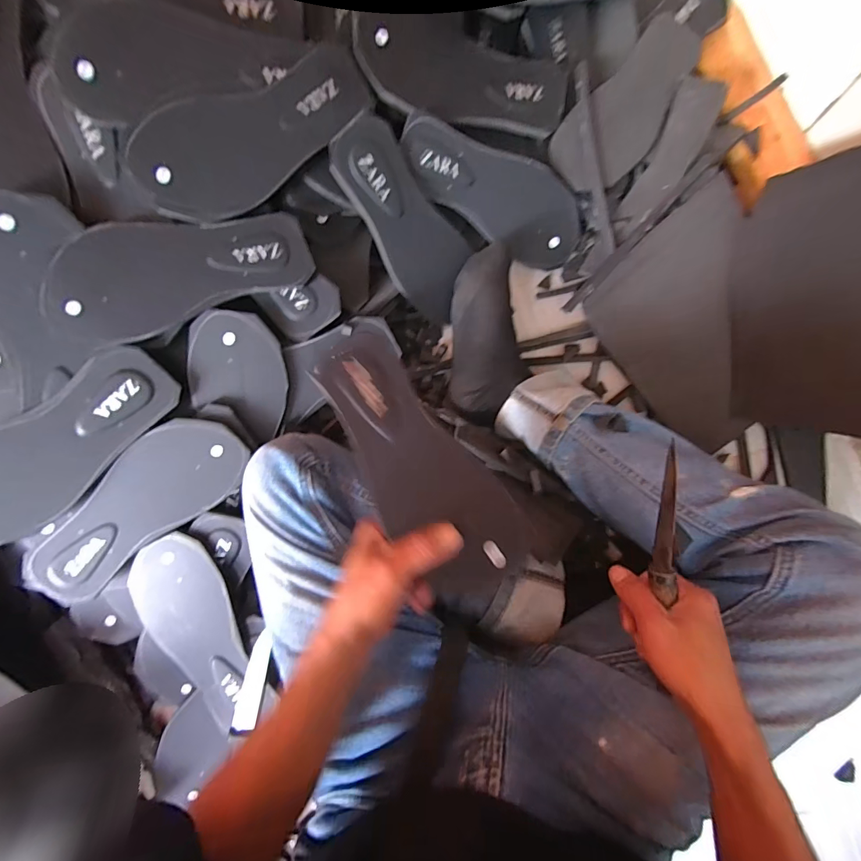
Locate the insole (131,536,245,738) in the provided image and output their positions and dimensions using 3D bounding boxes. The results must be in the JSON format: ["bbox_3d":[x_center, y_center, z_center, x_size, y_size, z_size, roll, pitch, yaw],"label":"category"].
[{"bbox_3d":[-0.274,0.234,0.464,0.097,0.012,0.229,-16,98,2],"label":"insole"}]

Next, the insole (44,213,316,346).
[{"bbox_3d":[-0.252,-0.168,0.409,0.245,0.019,0.103,-25,104,-14],"label":"insole"}]

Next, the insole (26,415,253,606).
[{"bbox_3d":[-0.320,0.080,0.433,0.247,0.009,0.101,-37,106,-5],"label":"insole"}]

